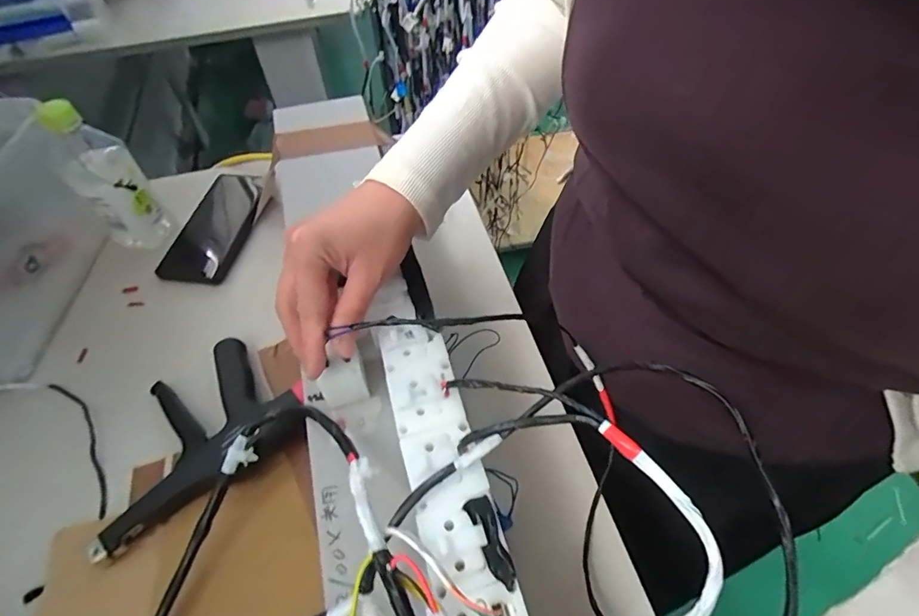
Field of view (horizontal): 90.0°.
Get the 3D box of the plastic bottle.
[{"bbox_3d":[-0.370,-0.136,0.485,0.063,0.156,0.060,-37,61,-22],"label":"plastic bottle"}]

